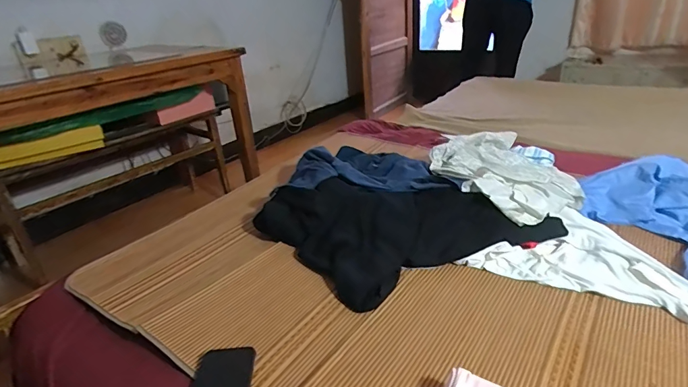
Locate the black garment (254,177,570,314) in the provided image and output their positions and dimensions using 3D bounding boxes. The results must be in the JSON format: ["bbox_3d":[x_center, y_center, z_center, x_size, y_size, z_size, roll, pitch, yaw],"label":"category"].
[{"bbox_3d":[0.114,0.051,0.885,0.528,0.088,0.371,-14,27,-19],"label":"black garment"}]

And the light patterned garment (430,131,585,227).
[{"bbox_3d":[0.416,-0.052,1.049,0.301,0.082,0.494,-8,26,-6],"label":"light patterned garment"}]

